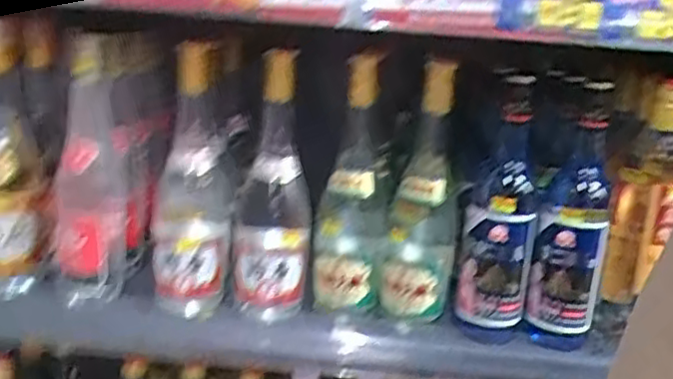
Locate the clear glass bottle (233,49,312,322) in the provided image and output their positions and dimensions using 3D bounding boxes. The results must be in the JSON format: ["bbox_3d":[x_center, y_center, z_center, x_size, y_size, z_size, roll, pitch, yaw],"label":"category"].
[{"bbox_3d":[-0.061,-0.001,0.652,0.073,0.256,0.076,2,16,-5],"label":"clear glass bottle"}]

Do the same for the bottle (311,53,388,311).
[{"bbox_3d":[0.018,-0.008,0.667,0.068,0.245,0.073,5,16,5],"label":"bottle"}]

